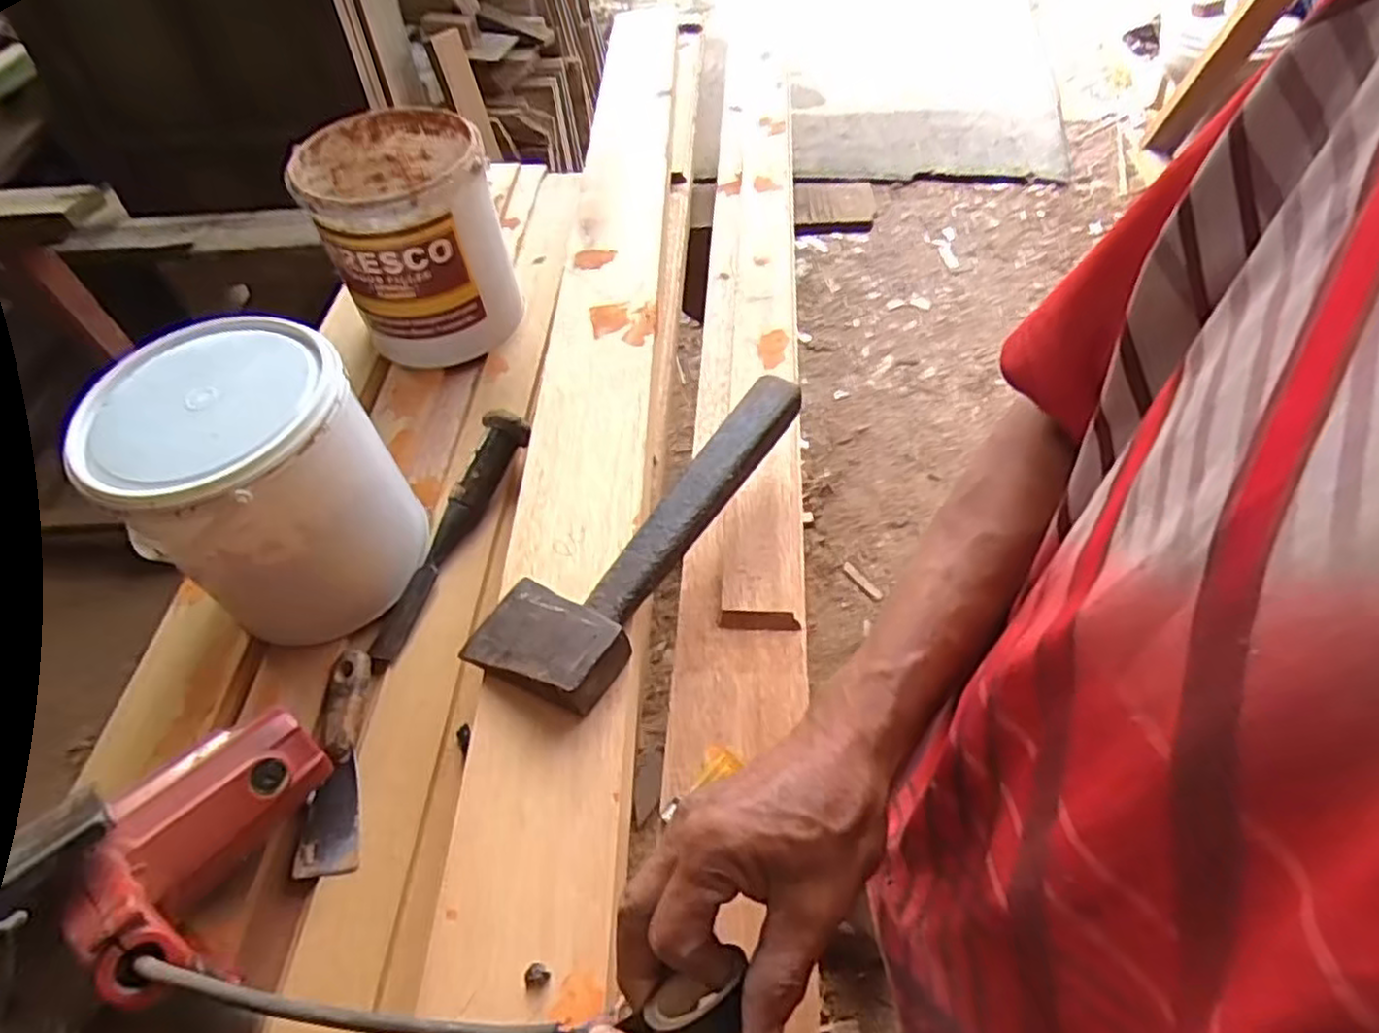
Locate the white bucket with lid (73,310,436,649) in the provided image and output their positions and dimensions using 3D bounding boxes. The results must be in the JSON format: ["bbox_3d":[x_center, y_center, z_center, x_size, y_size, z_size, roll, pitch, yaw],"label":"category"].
[{"bbox_3d":[-0.320,-0.019,0.571,0.168,0.201,0.163,-2,52,2],"label":"white bucket with lid"}]

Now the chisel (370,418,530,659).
[{"bbox_3d":[-0.213,0.011,0.646,0.039,0.029,0.236,17,70,19],"label":"chisel"}]

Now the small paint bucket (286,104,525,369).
[{"bbox_3d":[-0.288,-0.290,0.777,0.167,0.197,0.183,-2,52,2],"label":"small paint bucket"}]

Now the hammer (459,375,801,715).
[{"bbox_3d":[-0.034,-0.005,0.576,0.116,0.041,0.325,22,57,20],"label":"hammer"}]

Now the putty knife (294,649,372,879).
[{"bbox_3d":[-0.257,0.174,0.544,0.039,0.019,0.164,-7,52,-2],"label":"putty knife"}]

